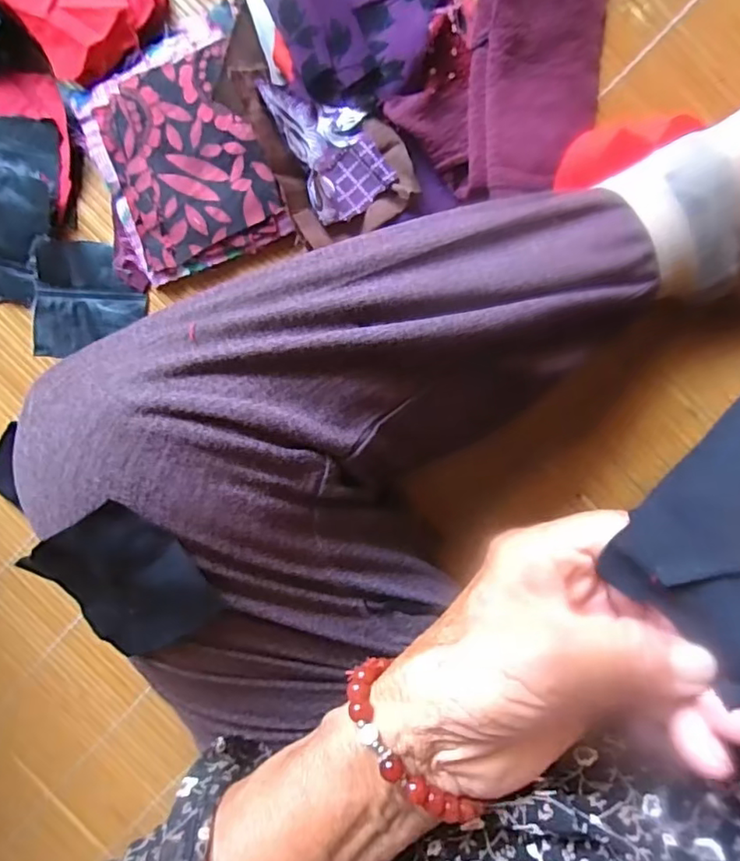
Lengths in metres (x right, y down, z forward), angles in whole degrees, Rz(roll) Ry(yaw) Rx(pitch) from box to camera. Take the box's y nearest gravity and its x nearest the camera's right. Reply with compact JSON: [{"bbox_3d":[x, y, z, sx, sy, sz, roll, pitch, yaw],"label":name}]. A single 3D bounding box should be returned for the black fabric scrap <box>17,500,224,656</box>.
[{"bbox_3d":[-0.097,0.062,0.222,0.061,0.005,0.066,-28,115,17],"label":"black fabric scrap"}]

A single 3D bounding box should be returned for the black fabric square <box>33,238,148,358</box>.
[{"bbox_3d":[-0.179,-0.082,0.359,0.066,0.009,0.073,8,96,-5],"label":"black fabric square"}]

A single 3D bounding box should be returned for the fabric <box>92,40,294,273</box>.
[{"bbox_3d":[-0.106,-0.157,0.334,0.090,0.021,0.105,-18,90,10],"label":"fabric"}]

